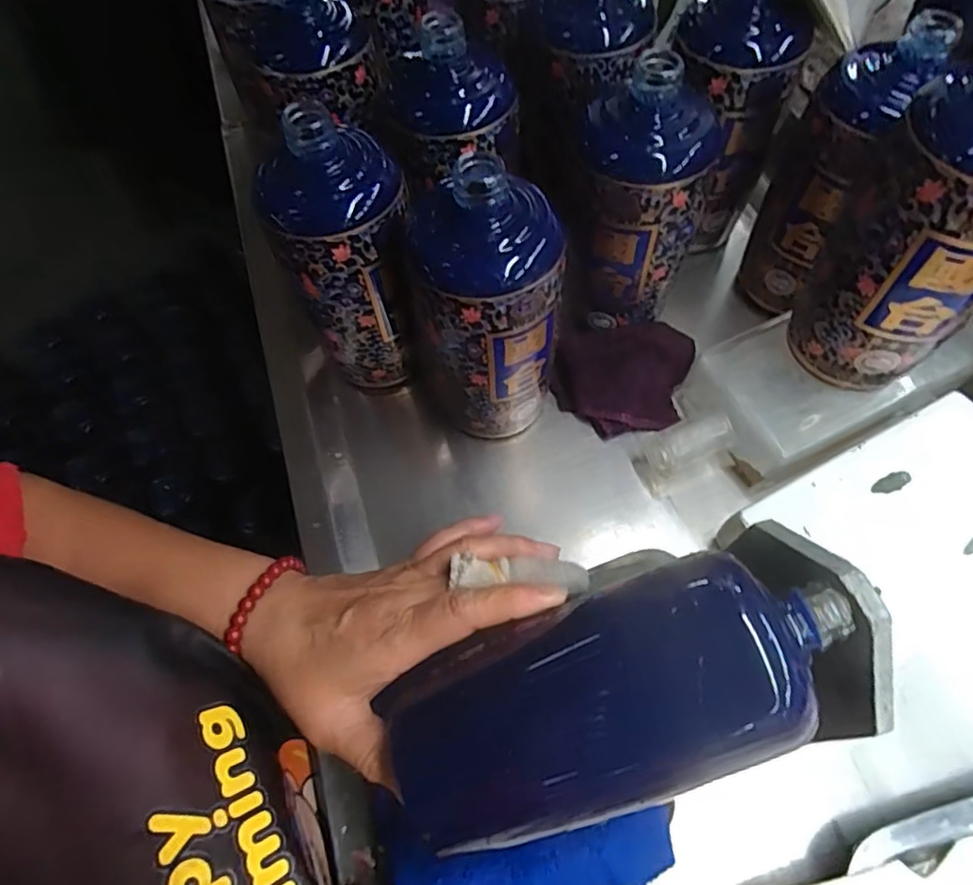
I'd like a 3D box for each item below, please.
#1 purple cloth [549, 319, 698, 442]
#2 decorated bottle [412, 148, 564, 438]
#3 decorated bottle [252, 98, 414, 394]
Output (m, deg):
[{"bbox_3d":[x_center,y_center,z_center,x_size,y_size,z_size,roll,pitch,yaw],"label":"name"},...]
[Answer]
[{"bbox_3d":[0.099,-0.046,0.422,0.100,0.040,0.069,-13,64,-3],"label":"purple cloth"},{"bbox_3d":[0.001,-0.071,0.353,0.079,0.178,0.069,-5,64,1],"label":"decorated bottle"},{"bbox_3d":[-0.082,-0.109,0.375,0.077,0.177,0.064,-11,64,-2],"label":"decorated bottle"}]

